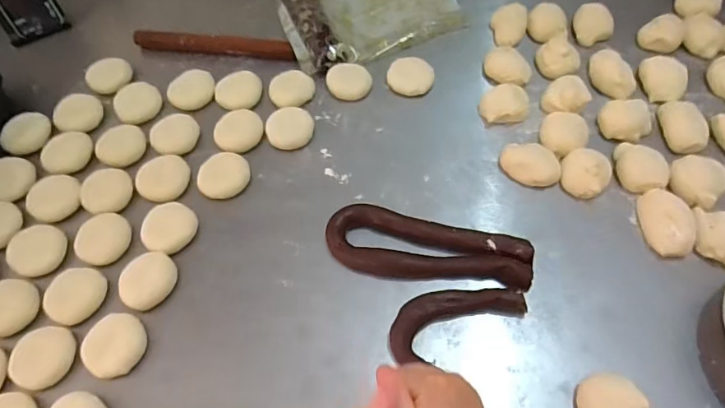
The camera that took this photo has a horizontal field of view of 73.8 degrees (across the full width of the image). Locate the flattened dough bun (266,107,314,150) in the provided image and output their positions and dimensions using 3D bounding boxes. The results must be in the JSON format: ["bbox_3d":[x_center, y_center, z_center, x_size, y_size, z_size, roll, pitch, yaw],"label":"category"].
[{"bbox_3d":[-0.104,-0.109,0.689,0.066,0.020,0.057,-3,60,1],"label":"flattened dough bun"}]

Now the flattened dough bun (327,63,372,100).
[{"bbox_3d":[-0.019,-0.185,0.730,0.064,0.017,0.059,-1,60,2],"label":"flattened dough bun"}]

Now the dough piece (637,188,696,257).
[{"bbox_3d":[0.364,0.020,0.576,0.055,0.034,0.086,2,61,4],"label":"dough piece"}]

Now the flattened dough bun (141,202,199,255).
[{"bbox_3d":[-0.247,0.030,0.616,0.059,0.026,0.066,36,68,21],"label":"flattened dough bun"}]

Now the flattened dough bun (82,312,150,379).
[{"bbox_3d":[-0.277,0.158,0.544,0.060,0.024,0.065,-1,60,2],"label":"flattened dough bun"}]

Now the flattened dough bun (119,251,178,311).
[{"bbox_3d":[-0.259,0.091,0.583,0.062,0.024,0.067,-1,60,2],"label":"flattened dough bun"}]

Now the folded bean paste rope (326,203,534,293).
[{"bbox_3d":[0.078,0.055,0.583,0.241,0.027,0.081,11,62,9],"label":"folded bean paste rope"}]

